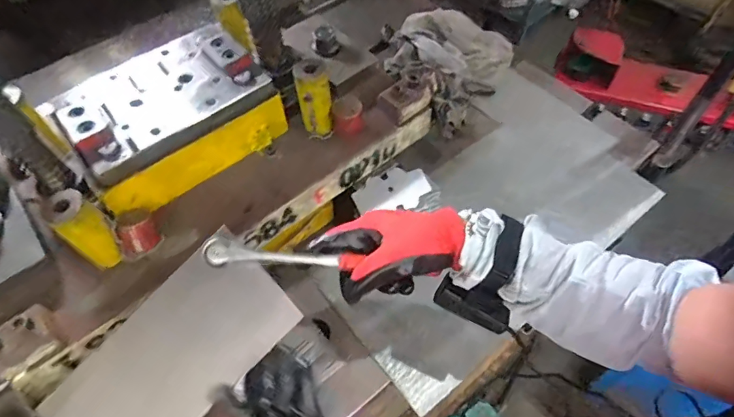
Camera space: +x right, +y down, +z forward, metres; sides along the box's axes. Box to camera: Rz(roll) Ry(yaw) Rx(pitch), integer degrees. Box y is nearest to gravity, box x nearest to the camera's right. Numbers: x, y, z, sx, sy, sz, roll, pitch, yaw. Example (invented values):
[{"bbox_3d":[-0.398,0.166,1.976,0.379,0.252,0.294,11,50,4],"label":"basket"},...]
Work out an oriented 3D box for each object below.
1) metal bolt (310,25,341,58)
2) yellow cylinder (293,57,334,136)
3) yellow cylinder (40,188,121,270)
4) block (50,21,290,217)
[{"bbox_3d":[-0.060,-0.243,0.659,0.039,0.037,0.031,-11,56,-4],"label":"metal bolt"},{"bbox_3d":[-0.066,-0.139,0.578,0.041,0.097,0.042,-11,56,-4],"label":"yellow cylinder"},{"bbox_3d":[-0.293,0.023,0.478,0.039,0.088,0.041,30,62,21],"label":"yellow cylinder"},{"bbox_3d":[-0.238,-0.112,0.563,0.231,0.088,0.173,-37,62,-20],"label":"block"}]

